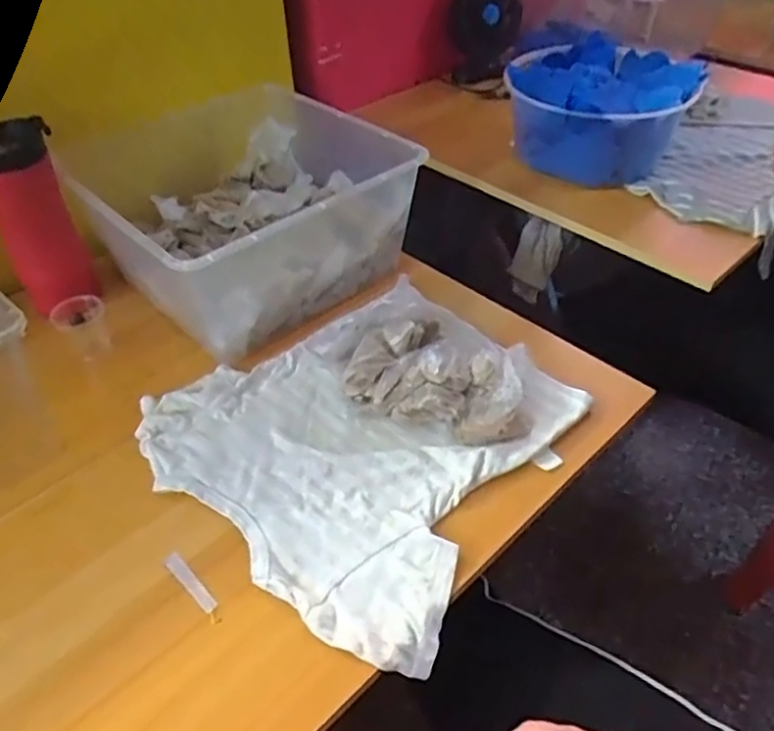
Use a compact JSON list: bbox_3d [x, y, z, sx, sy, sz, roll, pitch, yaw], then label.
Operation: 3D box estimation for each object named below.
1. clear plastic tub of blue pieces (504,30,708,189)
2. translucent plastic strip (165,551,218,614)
[{"bbox_3d":[0.251,-0.310,0.798,0.212,0.100,0.195,0,43,0],"label":"clear plastic tub of blue pieces"},{"bbox_3d":[-0.144,0.158,0.473,0.055,0.005,0.011,33,52,30],"label":"translucent plastic strip"}]

